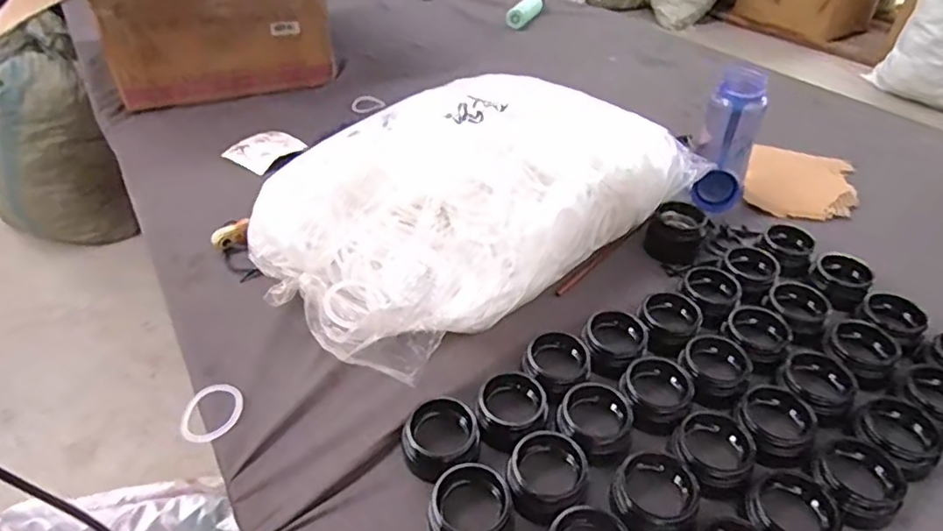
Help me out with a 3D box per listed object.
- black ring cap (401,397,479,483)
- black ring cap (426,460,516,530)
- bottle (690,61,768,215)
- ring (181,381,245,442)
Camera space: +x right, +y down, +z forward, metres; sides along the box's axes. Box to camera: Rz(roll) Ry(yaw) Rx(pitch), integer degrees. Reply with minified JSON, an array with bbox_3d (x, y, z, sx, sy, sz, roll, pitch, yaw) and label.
[{"bbox_3d":[-0.027,0.148,0.491,0.065,0.032,0.065,-15,43,-18],"label":"black ring cap"},{"bbox_3d":[-0.001,0.193,0.446,0.061,0.041,0.064,1,40,0],"label":"black ring cap"},{"bbox_3d":[0.349,-0.166,0.767,0.075,0.188,0.067,11,12,12],"label":"bottle"},{"bbox_3d":[-0.247,0.139,0.540,0.062,0.007,0.060,-8,46,8],"label":"ring"}]

